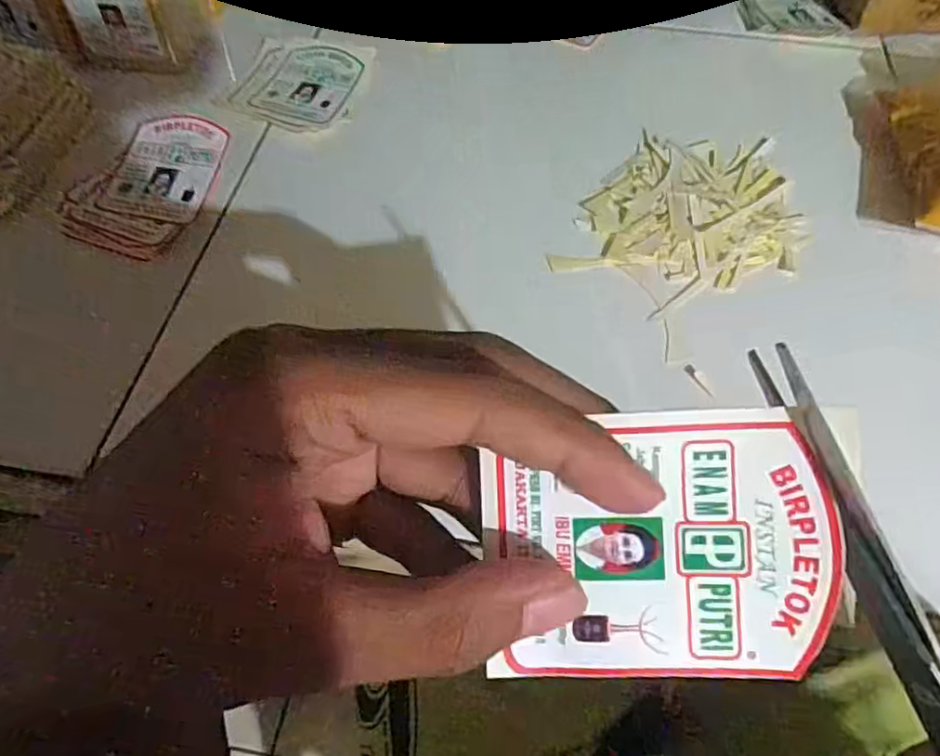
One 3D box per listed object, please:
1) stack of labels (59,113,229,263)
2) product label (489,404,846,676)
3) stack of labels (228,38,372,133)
[{"bbox_3d":[-0.168,-0.104,0.333,0.063,0.010,0.093,17,58,9],"label":"stack of labels"},{"bbox_3d":[0.041,0.037,0.141,0.074,0.004,0.058,-3,90,9],"label":"product label"},{"bbox_3d":[-0.104,-0.186,0.399,0.076,0.009,0.086,11,57,5],"label":"stack of labels"}]

